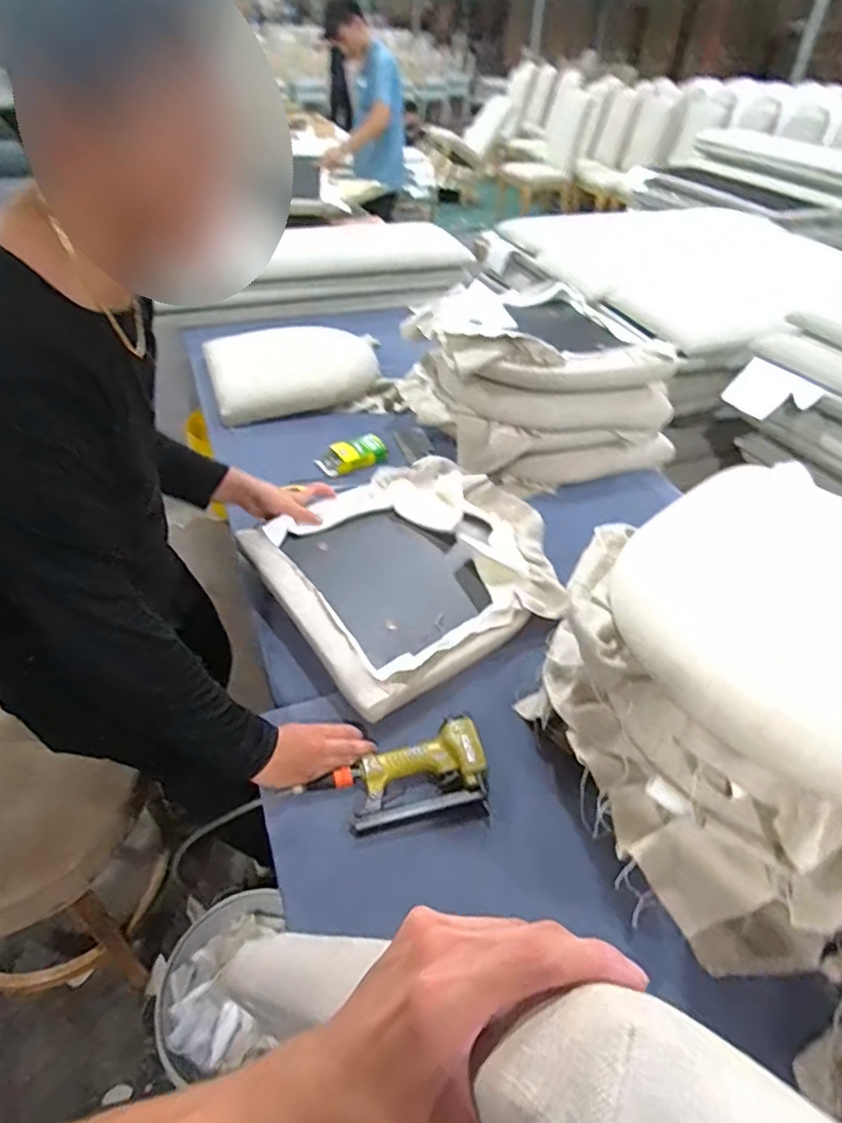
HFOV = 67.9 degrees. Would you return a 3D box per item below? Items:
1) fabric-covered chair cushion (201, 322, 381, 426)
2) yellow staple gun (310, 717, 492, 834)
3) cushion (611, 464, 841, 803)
[{"bbox_3d":[-0.356,-0.555,1.741,0.452,0.182,0.306,-12,44,-17],"label":"fabric-covered chair cushion"},{"bbox_3d":[-0.016,0.292,0.866,0.212,0.044,0.130,-5,43,-9],"label":"yellow staple gun"},{"bbox_3d":[0.466,0.045,0.693,0.482,0.075,0.438,-30,52,-31],"label":"cushion"}]

